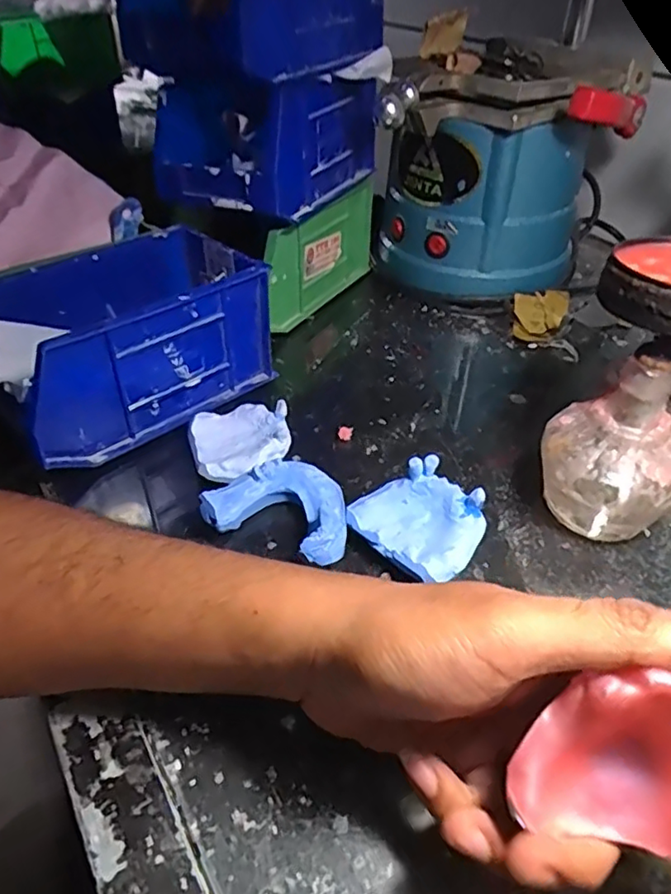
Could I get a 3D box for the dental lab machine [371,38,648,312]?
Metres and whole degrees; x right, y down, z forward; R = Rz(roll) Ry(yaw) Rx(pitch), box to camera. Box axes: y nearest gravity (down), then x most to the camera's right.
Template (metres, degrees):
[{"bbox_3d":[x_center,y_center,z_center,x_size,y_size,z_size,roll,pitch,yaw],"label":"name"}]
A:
[{"bbox_3d":[0.139,-0.219,0.516,0.203,0.171,0.160,6,41,7],"label":"dental lab machine"}]

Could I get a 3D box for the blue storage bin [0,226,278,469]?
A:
[{"bbox_3d":[-0.135,-0.067,0.398,0.165,0.089,0.104,-28,48,-29],"label":"blue storage bin"}]

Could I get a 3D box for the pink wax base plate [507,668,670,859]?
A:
[{"bbox_3d":[0.084,0.089,0.170,0.055,0.053,0.033,10,4,-6],"label":"pink wax base plate"}]

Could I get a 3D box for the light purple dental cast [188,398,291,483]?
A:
[{"bbox_3d":[-0.057,-0.004,0.374,0.058,0.026,0.056,0,41,0],"label":"light purple dental cast"}]

